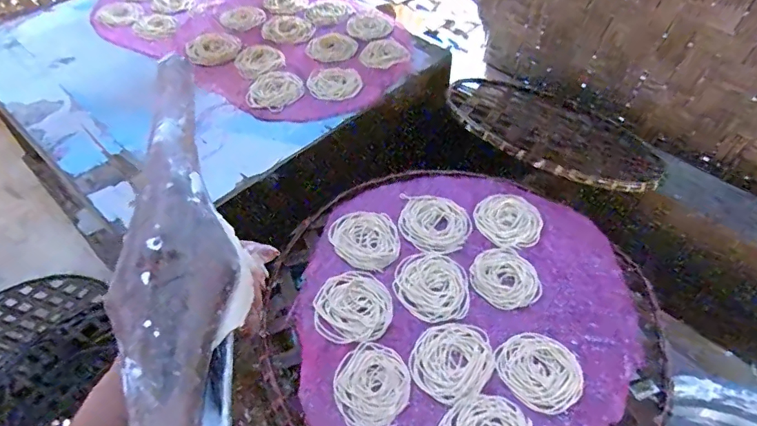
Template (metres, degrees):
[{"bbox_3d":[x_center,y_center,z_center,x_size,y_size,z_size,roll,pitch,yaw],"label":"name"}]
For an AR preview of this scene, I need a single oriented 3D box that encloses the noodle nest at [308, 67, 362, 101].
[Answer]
[{"bbox_3d":[-0.061,-0.184,0.658,0.073,0.005,0.074,0,51,0],"label":"noodle nest"}]

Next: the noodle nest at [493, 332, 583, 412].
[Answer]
[{"bbox_3d":[0.147,0.143,0.428,0.066,0.013,0.073,-35,59,-25],"label":"noodle nest"}]

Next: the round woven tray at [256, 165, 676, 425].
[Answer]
[{"bbox_3d":[0.081,0.096,0.467,0.367,0.028,0.370,2,53,-3],"label":"round woven tray"}]

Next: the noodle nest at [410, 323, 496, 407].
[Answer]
[{"bbox_3d":[0.069,0.135,0.434,0.068,0.008,0.079,32,57,23],"label":"noodle nest"}]

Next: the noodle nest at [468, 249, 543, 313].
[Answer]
[{"bbox_3d":[0.133,0.068,0.489,0.066,0.005,0.071,0,51,0],"label":"noodle nest"}]

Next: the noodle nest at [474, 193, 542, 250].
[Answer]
[{"bbox_3d":[0.150,0.010,0.546,0.073,0.012,0.080,0,51,0],"label":"noodle nest"}]

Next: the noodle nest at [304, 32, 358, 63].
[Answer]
[{"bbox_3d":[-0.071,-0.255,0.716,0.076,0.004,0.070,-6,51,-5],"label":"noodle nest"}]

